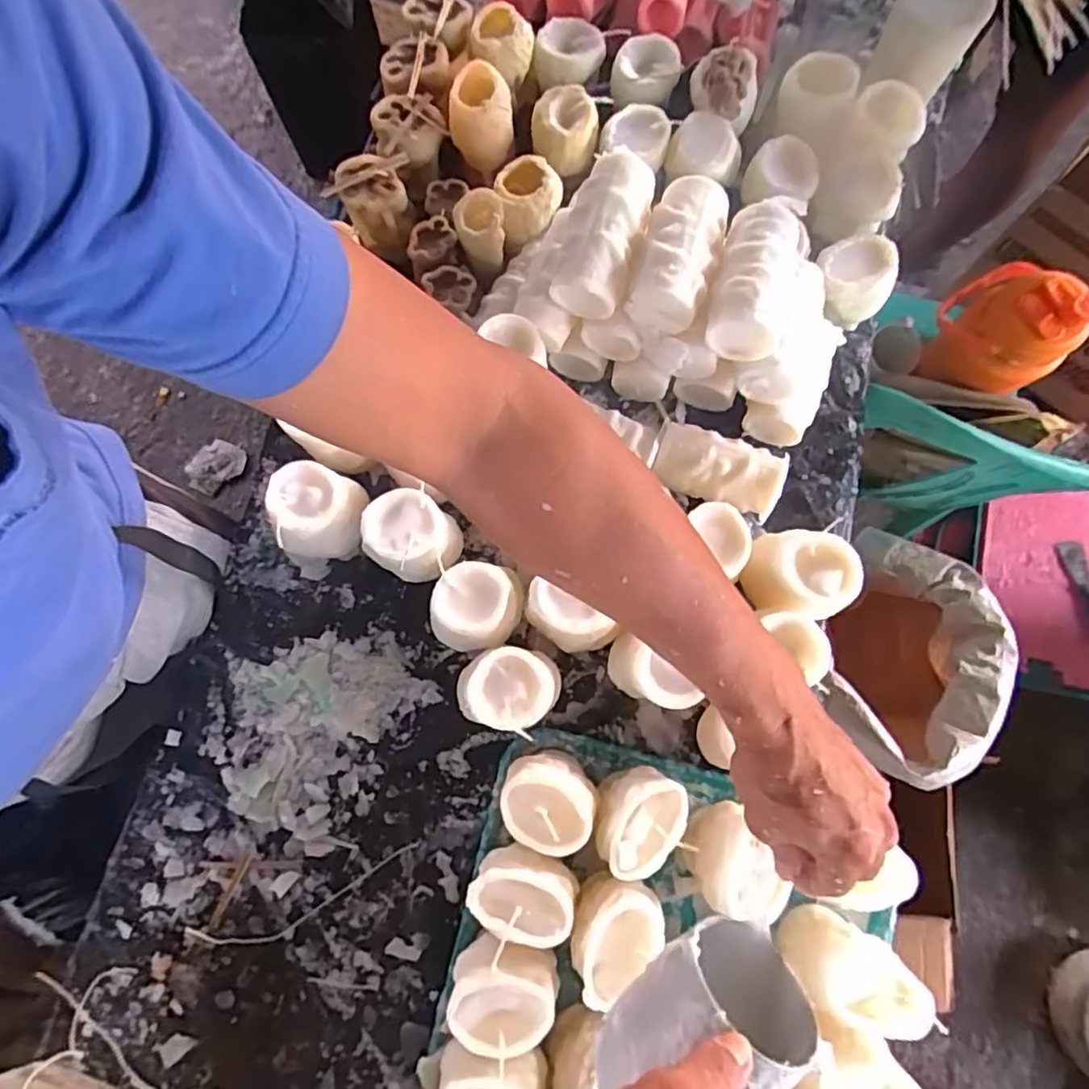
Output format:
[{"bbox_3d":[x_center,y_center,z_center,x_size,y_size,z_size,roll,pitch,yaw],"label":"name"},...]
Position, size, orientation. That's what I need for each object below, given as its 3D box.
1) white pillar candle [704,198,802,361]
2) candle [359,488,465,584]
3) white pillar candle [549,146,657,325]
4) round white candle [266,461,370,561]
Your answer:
[{"bbox_3d":[0.173,-0.220,0.521,0.065,0.052,0.116,16,78,5],"label":"white pillar candle"},{"bbox_3d":[-0.116,-0.001,0.571,0.088,0.111,0.065,12,78,4],"label":"candle"},{"bbox_3d":[0.049,-0.262,0.530,0.066,0.057,0.126,16,92,5],"label":"white pillar candle"},{"bbox_3d":[-0.196,-0.025,0.568,0.083,0.104,0.065,-32,78,-6],"label":"round white candle"}]

